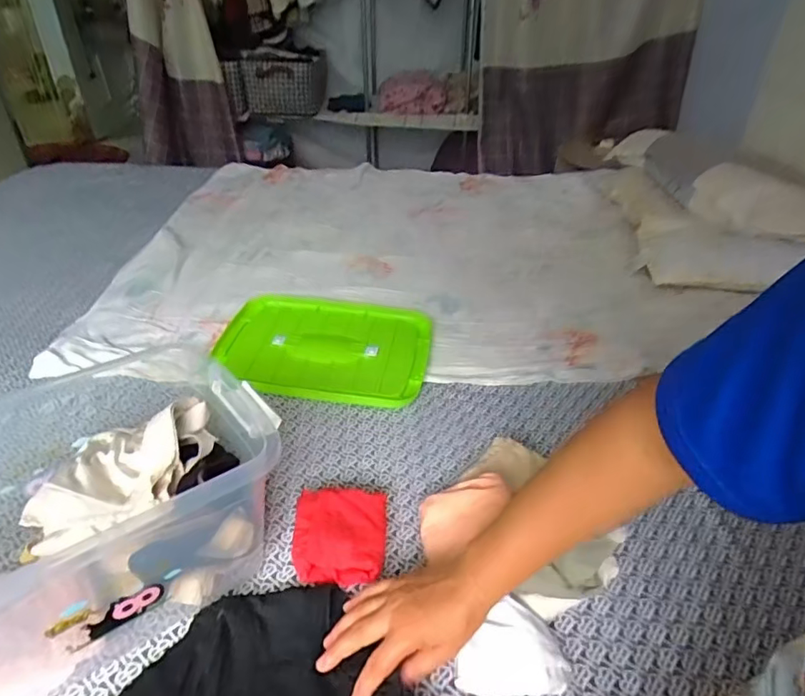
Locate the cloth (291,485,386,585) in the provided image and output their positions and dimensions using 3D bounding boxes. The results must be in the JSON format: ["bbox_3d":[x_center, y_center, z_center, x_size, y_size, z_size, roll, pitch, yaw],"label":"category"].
[{"bbox_3d":[-0.068,0.204,0.596,0.100,0.047,0.101,1,36,-1],"label":"cloth"}]

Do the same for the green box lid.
[{"bbox_3d":[-0.134,-0.007,0.916,0.346,0.024,0.246,7,37,7],"label":"green box lid"}]

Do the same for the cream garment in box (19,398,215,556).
[{"bbox_3d":[-0.274,0.116,0.525,0.164,0.057,0.126,-5,35,-9],"label":"cream garment in box"}]

